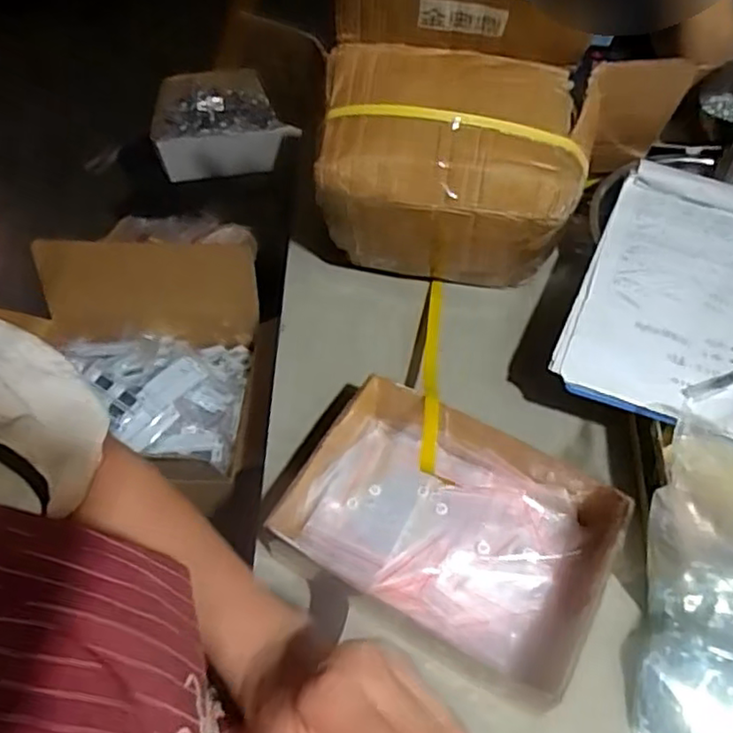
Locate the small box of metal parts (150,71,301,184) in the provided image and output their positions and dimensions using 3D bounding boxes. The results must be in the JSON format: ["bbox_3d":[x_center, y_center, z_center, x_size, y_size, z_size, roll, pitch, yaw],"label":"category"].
[{"bbox_3d":[-0.277,-0.466,1.256,0.236,0.090,0.225,-11,55,-7],"label":"small box of metal parts"}]

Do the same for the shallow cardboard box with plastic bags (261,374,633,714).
[{"bbox_3d":[0.069,0.137,0.557,0.250,0.066,0.188,25,59,18],"label":"shallow cardboard box with plastic bags"}]

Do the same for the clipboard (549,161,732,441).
[{"bbox_3d":[0.325,-0.071,0.630,0.210,0.024,0.297,21,58,15],"label":"clipboard"}]

